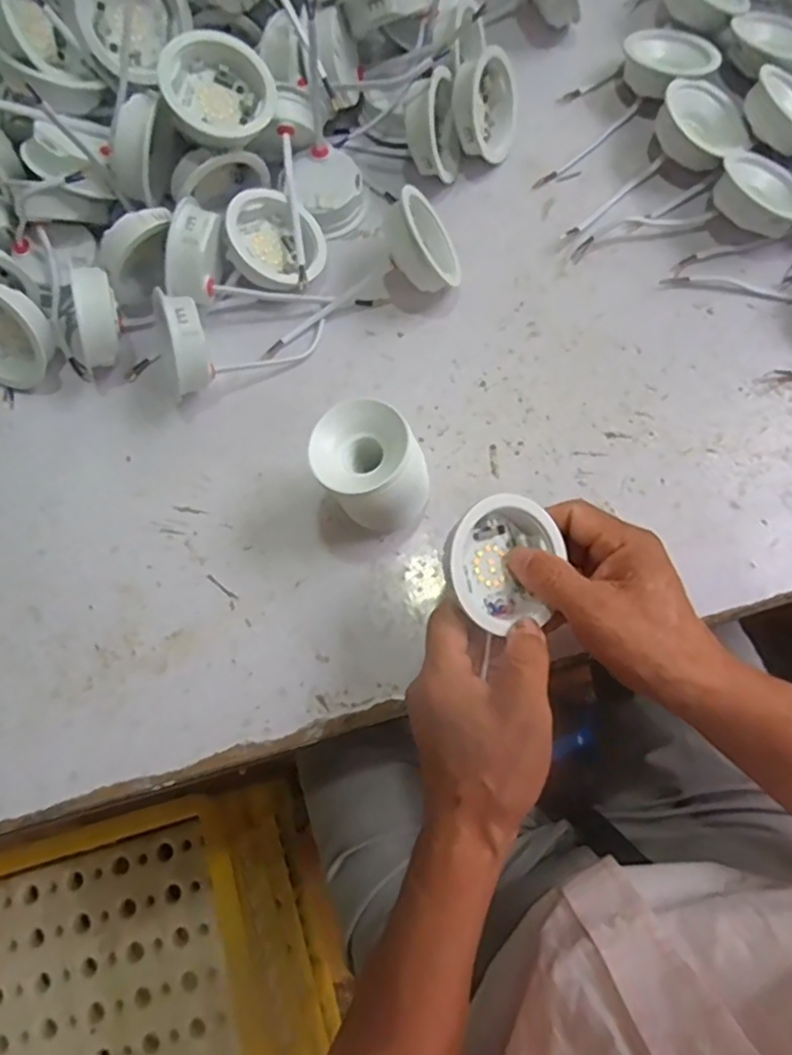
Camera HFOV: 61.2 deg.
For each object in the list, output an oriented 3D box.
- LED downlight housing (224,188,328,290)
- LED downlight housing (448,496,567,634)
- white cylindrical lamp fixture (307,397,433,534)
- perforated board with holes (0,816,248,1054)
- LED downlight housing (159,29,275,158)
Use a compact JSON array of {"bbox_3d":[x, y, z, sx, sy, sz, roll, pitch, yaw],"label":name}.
[{"bbox_3d":[-0.085,-0.205,0.475,0.069,0.034,0.069,-18,94,-13],"label":"LED downlight housing"},{"bbox_3d":[0.054,0.023,0.364,0.071,0.043,0.071,41,69,-15],"label":"LED downlight housing"},{"bbox_3d":[-0.013,-0.033,0.405,0.065,0.088,0.059,8,75,4],"label":"white cylindrical lamp fixture"},{"bbox_3d":[-0.478,0.698,1.009,0.439,0.032,0.371,-15,77,-2],"label":"perforated board with holes"},{"bbox_3d":[-0.117,-0.287,0.438,0.068,0.023,0.068,-14,89,-19],"label":"LED downlight housing"}]

